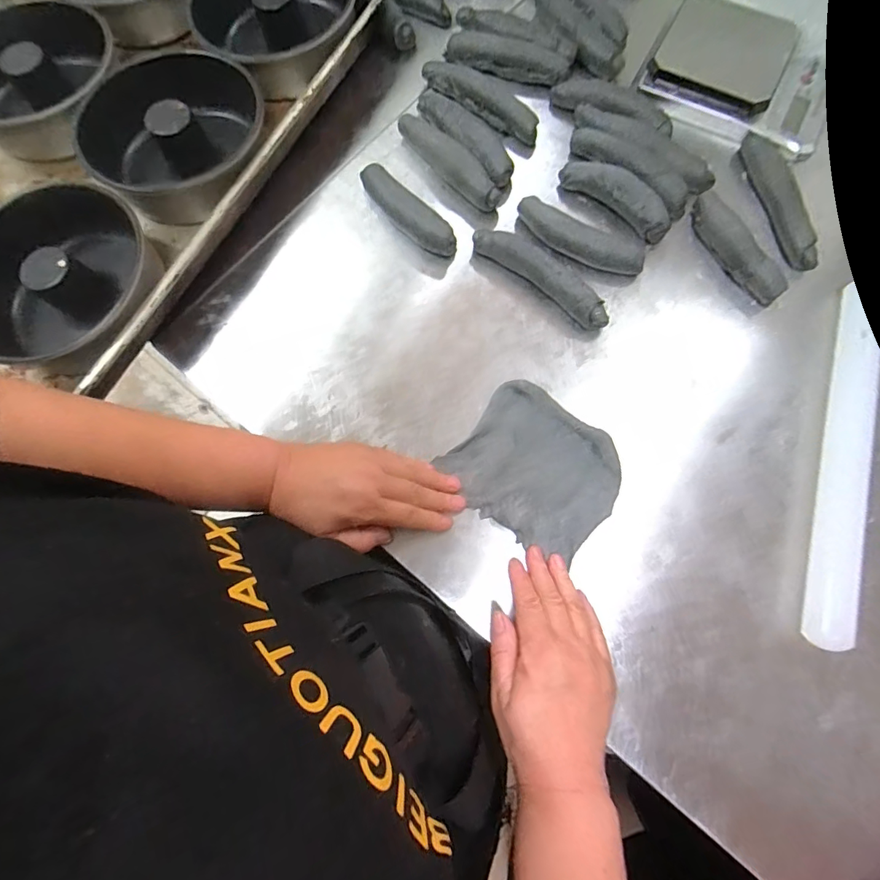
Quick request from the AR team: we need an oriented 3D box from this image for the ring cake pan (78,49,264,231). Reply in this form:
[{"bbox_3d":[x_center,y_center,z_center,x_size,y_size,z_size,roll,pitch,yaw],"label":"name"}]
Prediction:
[{"bbox_3d":[-0.253,-0.287,0.460,0.147,0.067,0.145,0,74,1],"label":"ring cake pan"}]

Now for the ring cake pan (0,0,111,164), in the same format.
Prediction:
[{"bbox_3d":[-0.418,-0.374,0.501,0.193,0.073,0.170,31,77,9],"label":"ring cake pan"}]

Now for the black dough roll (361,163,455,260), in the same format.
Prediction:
[{"bbox_3d":[-0.033,-0.222,0.461,0.117,0.034,0.027,41,79,11],"label":"black dough roll"}]

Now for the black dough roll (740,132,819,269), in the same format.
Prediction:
[{"bbox_3d":[0.328,-0.233,0.456,0.021,0.030,0.148,-14,75,-3],"label":"black dough roll"}]

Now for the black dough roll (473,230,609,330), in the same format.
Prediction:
[{"bbox_3d":[0.096,-0.154,0.443,0.144,0.030,0.030,41,79,11],"label":"black dough roll"}]

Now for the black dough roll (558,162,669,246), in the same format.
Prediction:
[{"bbox_3d":[0.176,-0.241,0.464,0.116,0.028,0.038,39,78,10],"label":"black dough roll"}]

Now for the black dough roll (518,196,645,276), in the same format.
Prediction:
[{"bbox_3d":[0.132,-0.194,0.450,0.128,0.026,0.035,27,76,8],"label":"black dough roll"}]

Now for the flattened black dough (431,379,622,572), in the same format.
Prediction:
[{"bbox_3d":[0.082,0.024,0.400,0.132,0.014,0.112,36,78,10],"label":"flattened black dough"}]

